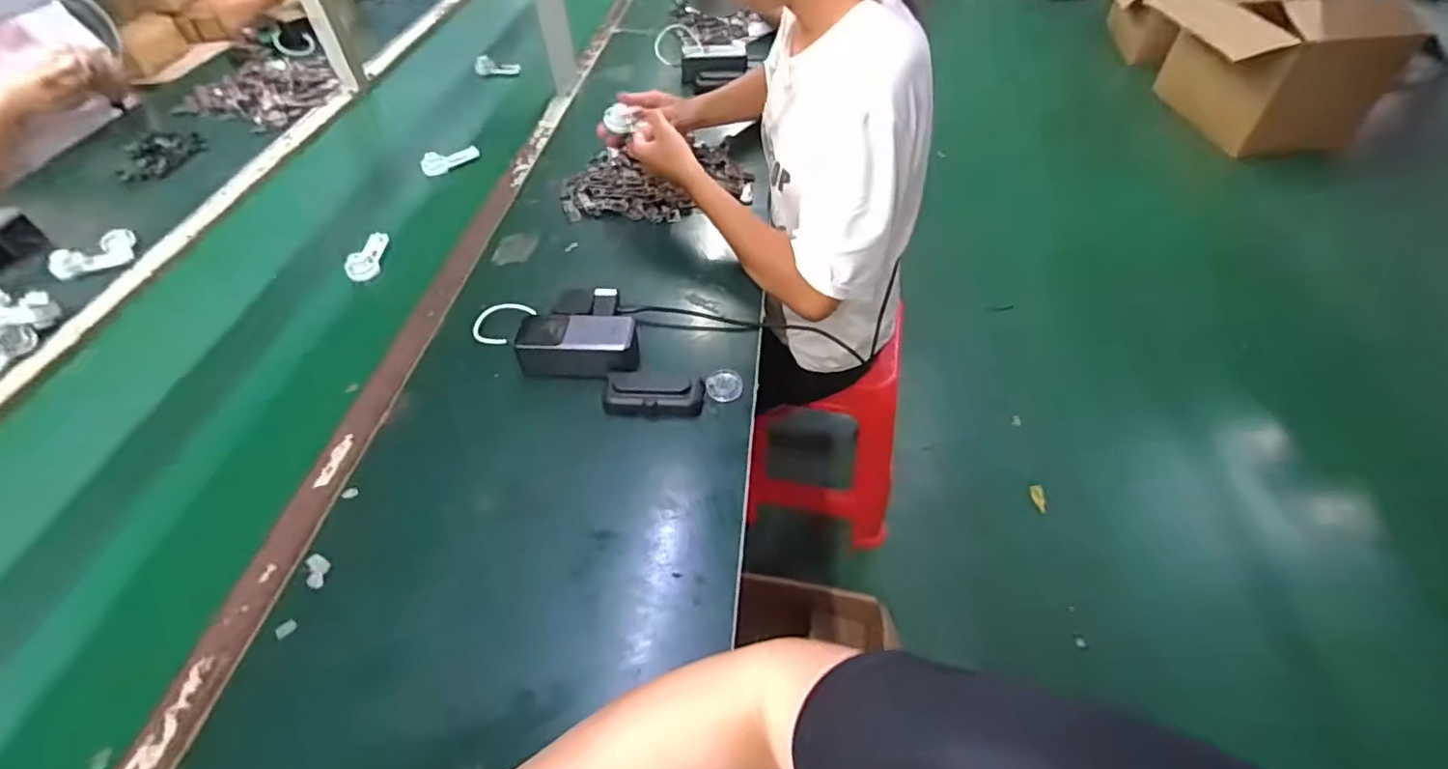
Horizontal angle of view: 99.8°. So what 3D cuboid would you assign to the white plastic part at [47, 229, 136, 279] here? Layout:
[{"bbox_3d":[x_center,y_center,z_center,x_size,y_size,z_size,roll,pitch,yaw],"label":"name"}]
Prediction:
[{"bbox_3d":[-0.873,-0.178,0.847,0.095,0.025,0.061,-35,56,-24],"label":"white plastic part"}]

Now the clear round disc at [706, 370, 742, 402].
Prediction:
[{"bbox_3d":[0.001,0.001,0.681,0.039,0.007,0.045,-15,50,-10],"label":"clear round disc"}]

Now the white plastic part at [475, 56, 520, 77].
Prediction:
[{"bbox_3d":[-0.466,-0.649,1.246,0.100,0.018,0.049,10,50,11],"label":"white plastic part"}]

